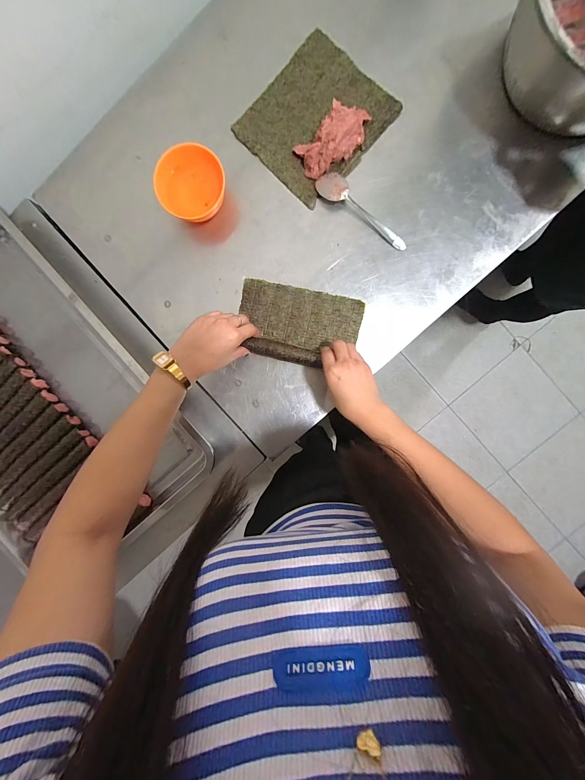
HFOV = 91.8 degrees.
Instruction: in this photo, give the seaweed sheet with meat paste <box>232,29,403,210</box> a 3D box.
[{"bbox_3d":[0.034,-0.419,0.430,0.179,0.040,0.190,43,96,0],"label":"seaweed sheet with meat paste"}]

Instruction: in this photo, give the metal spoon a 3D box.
[{"bbox_3d":[0.111,-0.282,0.445,0.174,0.021,0.038,37,96,1],"label":"metal spoon"}]

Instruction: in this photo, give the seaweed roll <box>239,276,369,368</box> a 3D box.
[{"bbox_3d":[0.009,-0.104,0.455,0.195,0.029,0.120,12,94,0],"label":"seaweed roll"}]

